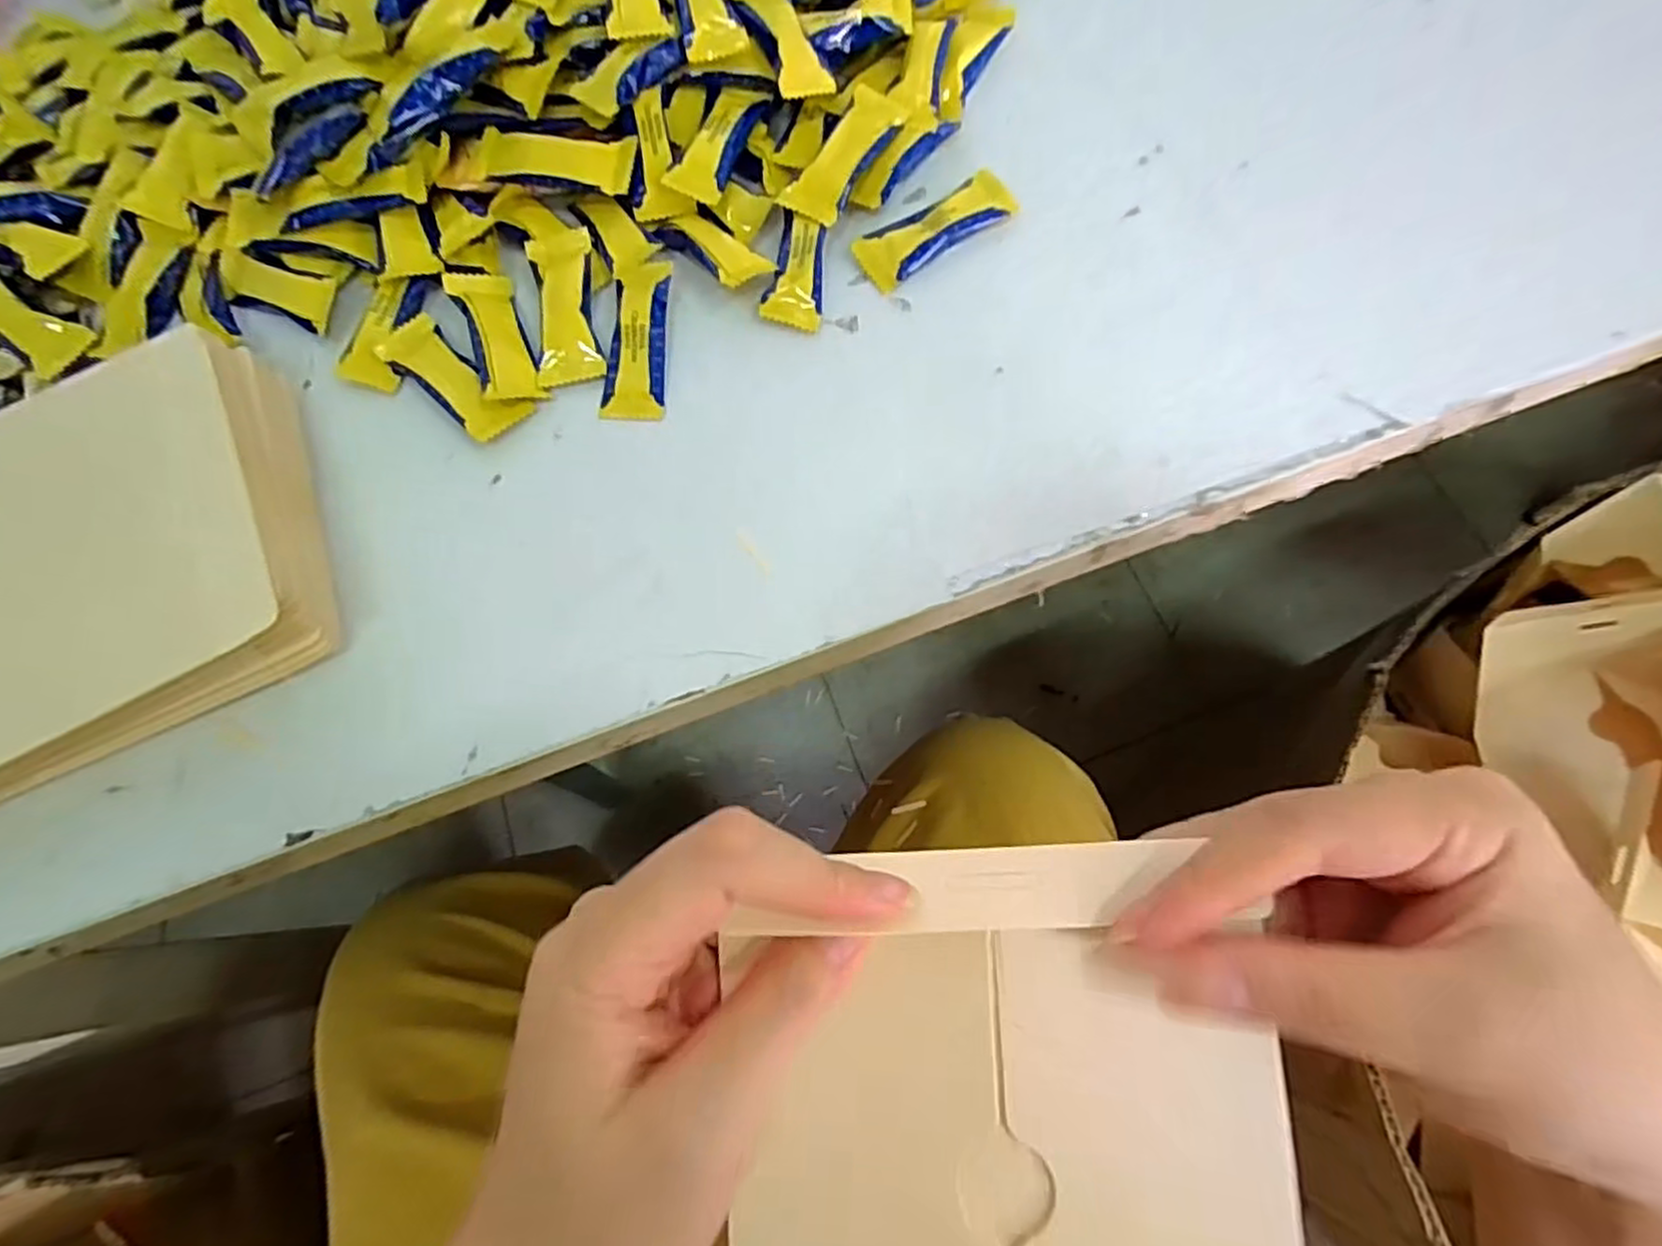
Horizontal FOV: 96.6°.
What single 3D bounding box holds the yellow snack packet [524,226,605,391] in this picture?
[{"bbox_3d":[-0.108,-0.130,0.299,0.027,0.008,0.063,-10,69,1],"label":"yellow snack packet"}]

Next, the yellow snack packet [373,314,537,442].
[{"bbox_3d":[-0.152,-0.099,0.295,0.069,0.009,0.025,38,76,17],"label":"yellow snack packet"}]

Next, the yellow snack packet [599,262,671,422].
[{"bbox_3d":[-0.077,-0.115,0.295,0.025,0.012,0.069,2,69,5],"label":"yellow snack packet"}]

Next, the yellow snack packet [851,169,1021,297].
[{"bbox_3d":[0.044,-0.165,0.308,0.070,0.008,0.025,-33,70,-8],"label":"yellow snack packet"}]

